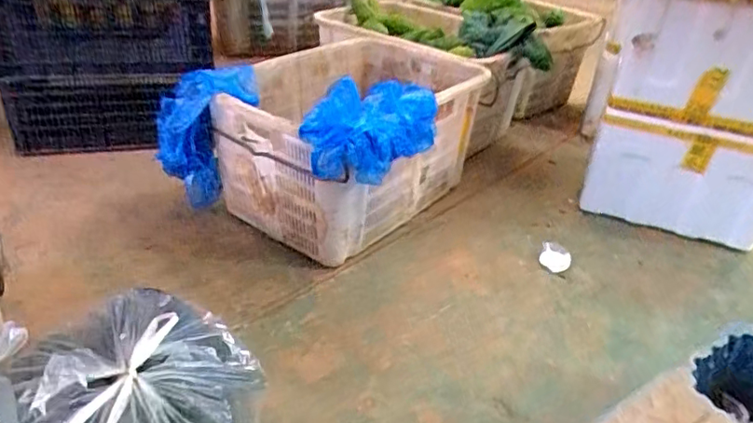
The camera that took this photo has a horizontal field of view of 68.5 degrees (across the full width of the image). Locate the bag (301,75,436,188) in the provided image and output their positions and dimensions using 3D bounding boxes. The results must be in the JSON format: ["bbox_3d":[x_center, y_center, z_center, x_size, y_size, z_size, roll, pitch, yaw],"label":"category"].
[{"bbox_3d":[0.001,-0.184,1.166,0.111,0.197,0.342,28,38,31],"label":"bag"}]

